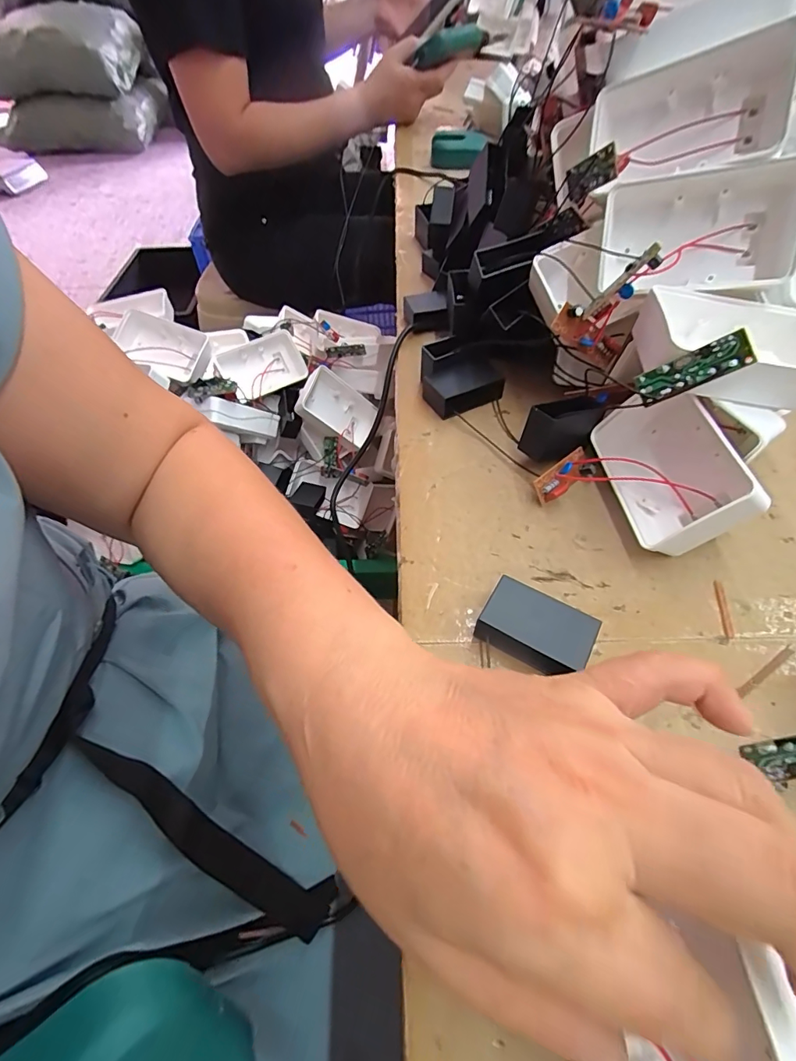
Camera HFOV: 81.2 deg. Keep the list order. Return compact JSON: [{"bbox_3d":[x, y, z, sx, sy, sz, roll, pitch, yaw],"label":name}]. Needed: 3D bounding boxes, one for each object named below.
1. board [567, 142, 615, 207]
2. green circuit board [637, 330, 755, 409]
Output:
[{"bbox_3d":[0.106,-0.194,0.254,0.004,0.018,0.040,-16,20,-10],"label":"board"},{"bbox_3d":[0.133,-0.073,0.211,0.004,0.044,0.015,-24,93,-53],"label":"green circuit board"}]

